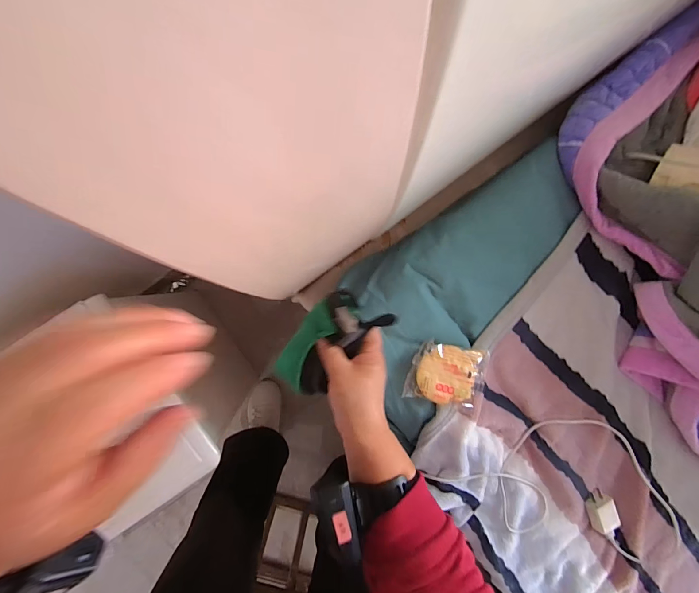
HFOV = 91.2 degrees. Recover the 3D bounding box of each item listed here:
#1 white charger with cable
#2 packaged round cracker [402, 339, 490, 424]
[{"bbox_3d":[0.288,0.254,0.473,0.355,0.035,0.184,17,92,-5],"label":"white charger with cable"},{"bbox_3d":[0.127,0.104,0.439,0.104,0.021,0.083,15,92,-5],"label":"packaged round cracker"}]

